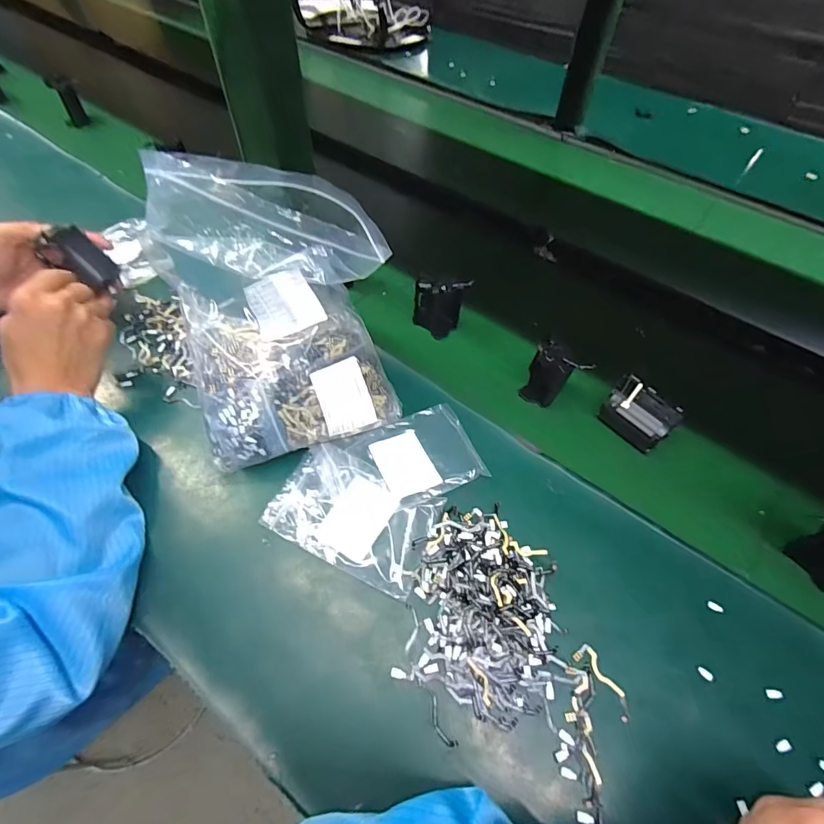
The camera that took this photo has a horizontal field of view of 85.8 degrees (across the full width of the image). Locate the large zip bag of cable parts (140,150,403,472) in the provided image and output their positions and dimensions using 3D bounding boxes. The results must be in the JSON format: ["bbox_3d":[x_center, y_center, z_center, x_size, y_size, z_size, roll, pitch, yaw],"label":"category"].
[{"bbox_3d":[-0.120,-0.090,0.409,0.193,0.223,0.174,-17,54,-10],"label":"large zip bag of cable parts"}]

